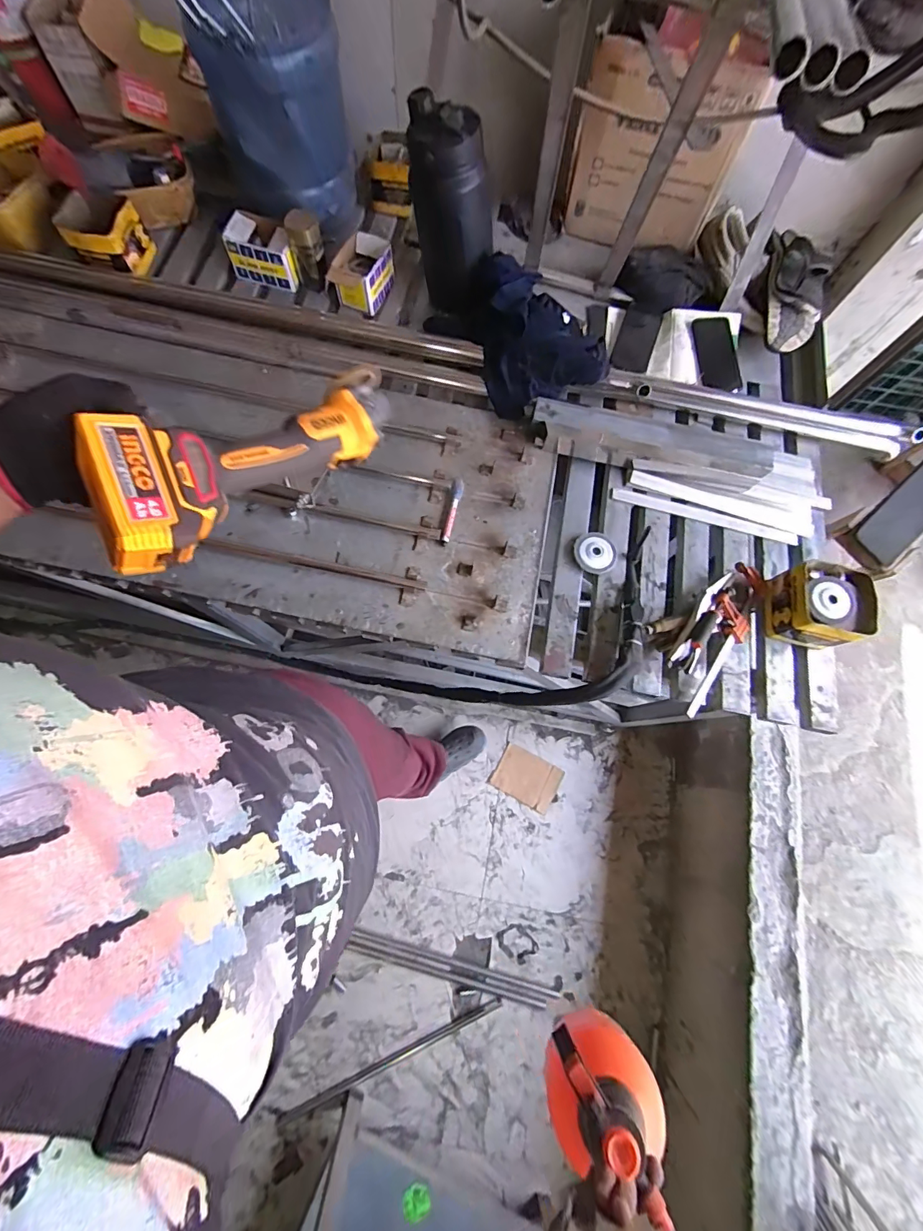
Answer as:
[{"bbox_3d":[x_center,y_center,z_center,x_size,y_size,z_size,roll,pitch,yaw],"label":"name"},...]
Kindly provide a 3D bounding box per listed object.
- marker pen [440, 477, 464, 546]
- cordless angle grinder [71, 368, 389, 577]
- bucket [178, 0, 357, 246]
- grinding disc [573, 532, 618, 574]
[{"bbox_3d":[-0.015,-0.188,0.768,0.022,0.014,0.134,11,74,1],"label":"marker pen"},{"bbox_3d":[-0.191,-0.166,0.451,0.085,0.089,0.358,36,46,8],"label":"cordless angle grinder"},{"bbox_3d":[-0.354,-0.994,0.850,0.248,0.279,0.247,-6,75,-4],"label":"bucket"},{"bbox_3d":[0.245,-0.114,0.779,0.081,0.015,0.080,1,74,-2],"label":"grinding disc"}]

